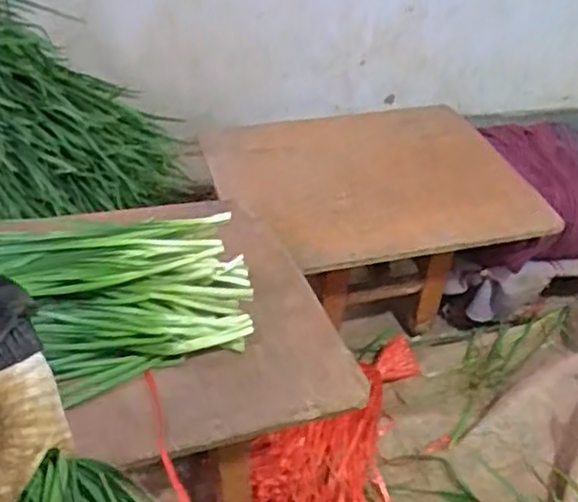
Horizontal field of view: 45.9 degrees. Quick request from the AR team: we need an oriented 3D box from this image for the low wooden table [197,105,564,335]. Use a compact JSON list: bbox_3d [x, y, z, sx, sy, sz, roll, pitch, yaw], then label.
[{"bbox_3d":[0.117,-0.013,1.106,0.462,0.279,0.378,-13,42,-23],"label":"low wooden table"}]

